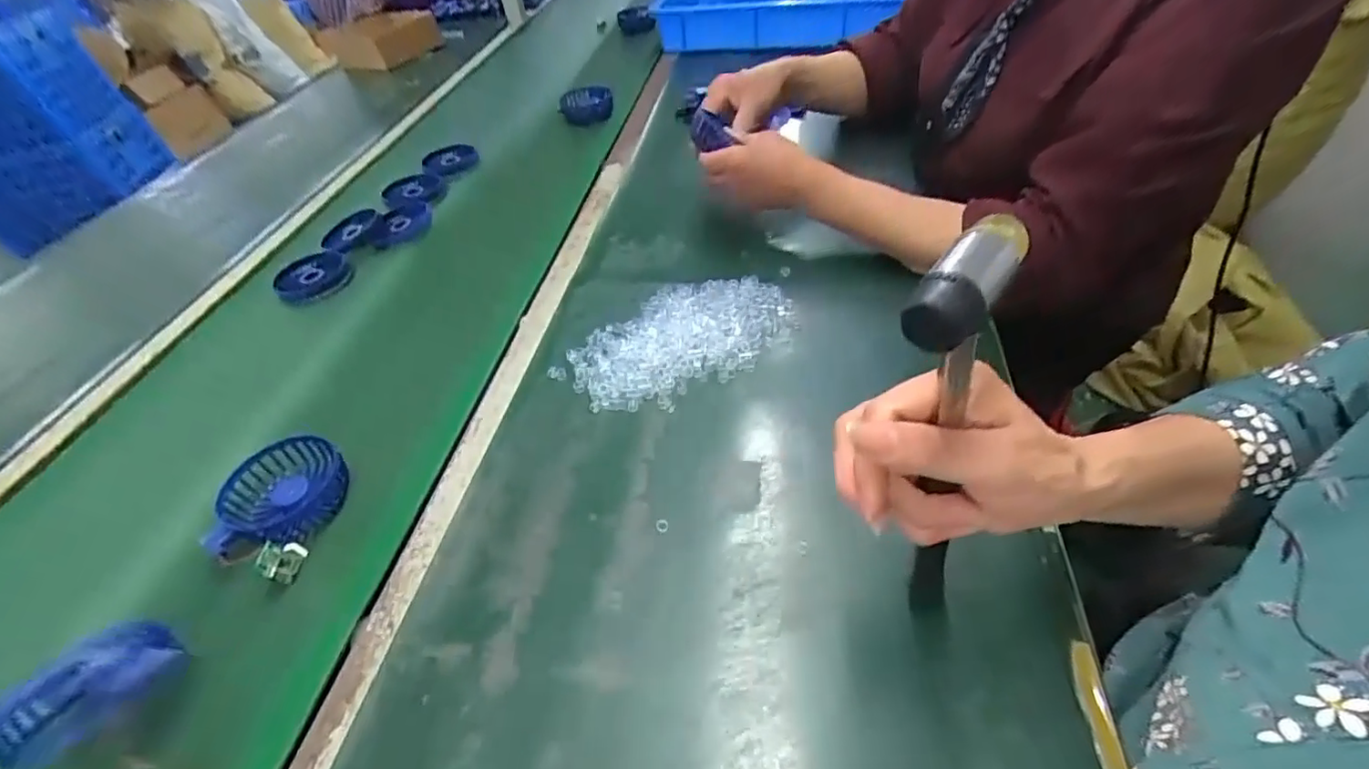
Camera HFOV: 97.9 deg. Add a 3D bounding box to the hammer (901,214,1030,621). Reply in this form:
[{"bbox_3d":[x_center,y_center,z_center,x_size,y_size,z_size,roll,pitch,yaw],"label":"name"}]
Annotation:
[{"bbox_3d":[0.121,0.044,0.282,0.059,0.256,0.023,-38,48,-21],"label":"hammer"}]

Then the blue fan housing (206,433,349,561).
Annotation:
[{"bbox_3d":[-0.313,0.086,0.472,0.091,0.032,0.090,-3,45,3],"label":"blue fan housing"}]

